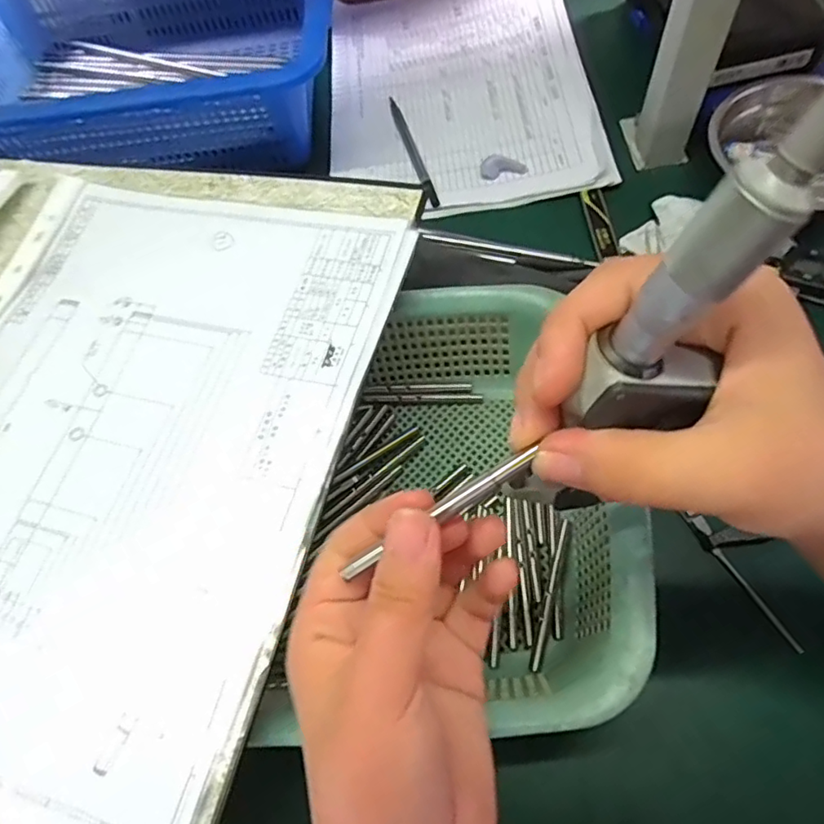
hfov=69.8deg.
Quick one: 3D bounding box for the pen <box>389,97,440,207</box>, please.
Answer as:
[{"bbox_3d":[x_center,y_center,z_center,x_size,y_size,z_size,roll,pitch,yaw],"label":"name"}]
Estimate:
[{"bbox_3d":[0.000,-0.221,0.499,0.009,0.006,0.132,-18,63,-3],"label":"pen"}]

